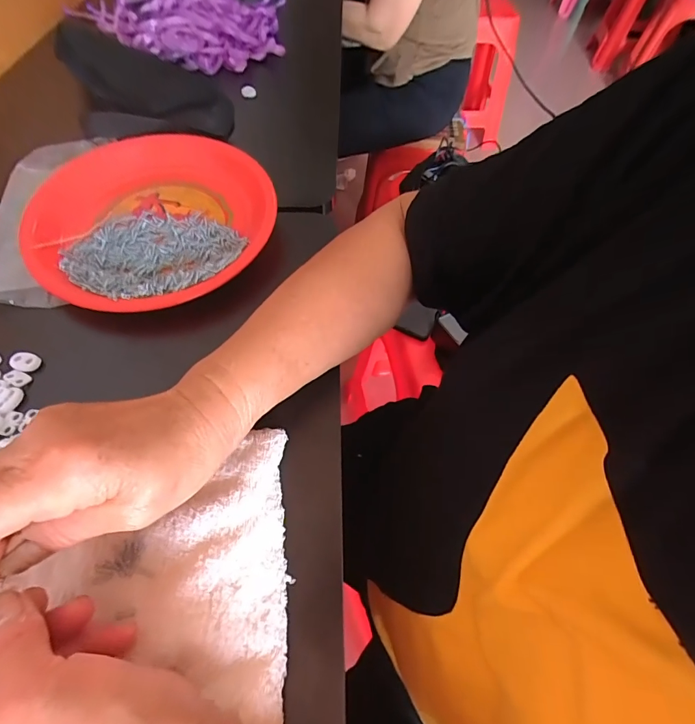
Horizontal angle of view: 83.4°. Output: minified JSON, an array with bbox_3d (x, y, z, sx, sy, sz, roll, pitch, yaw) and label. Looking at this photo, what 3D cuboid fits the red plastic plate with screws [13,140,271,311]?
[{"bbox_3d":[-0.184,-0.141,0.378,0.219,0.036,0.208,1,58,-2],"label":"red plastic plate with screws"}]

